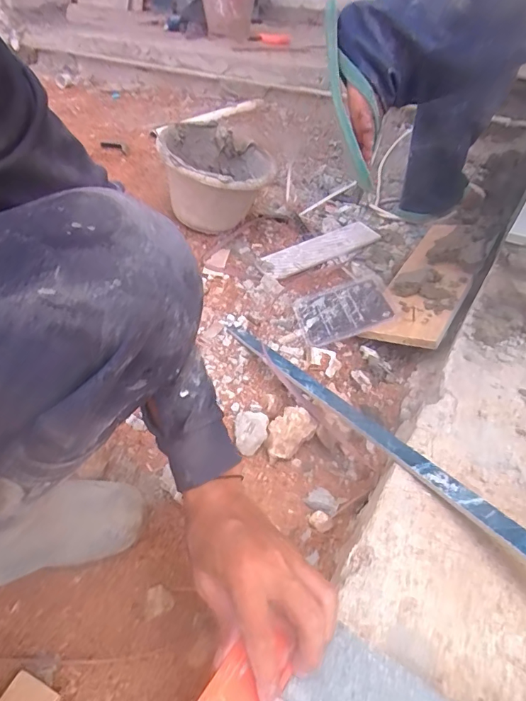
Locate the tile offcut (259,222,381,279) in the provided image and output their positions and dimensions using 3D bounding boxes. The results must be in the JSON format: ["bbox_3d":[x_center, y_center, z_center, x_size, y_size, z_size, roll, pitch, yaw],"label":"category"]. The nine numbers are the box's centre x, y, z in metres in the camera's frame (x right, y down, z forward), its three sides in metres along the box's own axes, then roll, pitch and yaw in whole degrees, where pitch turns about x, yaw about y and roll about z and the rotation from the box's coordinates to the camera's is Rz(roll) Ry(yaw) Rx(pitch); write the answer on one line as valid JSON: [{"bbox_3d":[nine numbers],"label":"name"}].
[{"bbox_3d":[0.139,-0.234,1.021,0.302,0.017,0.092,-22,45,-28],"label":"tile offcut"}]

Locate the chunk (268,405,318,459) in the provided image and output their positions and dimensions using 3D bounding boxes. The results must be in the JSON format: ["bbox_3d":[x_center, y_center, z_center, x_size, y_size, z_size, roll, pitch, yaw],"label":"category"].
[{"bbox_3d":[0.036,0.116,0.646,0.070,0.045,0.050,-21,45,-27],"label":"chunk"}]

